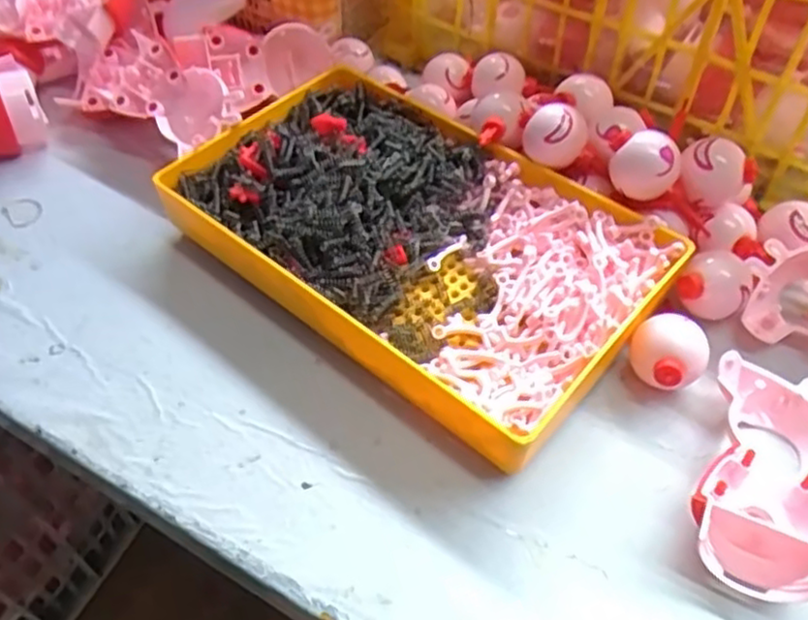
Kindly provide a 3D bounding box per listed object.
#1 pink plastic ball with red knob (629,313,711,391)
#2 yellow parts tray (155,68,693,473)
[{"bbox_3d":[0.122,0.025,0.327,0.033,0.035,0.031,-1,51,1],"label":"pink plastic ball with red knob"},{"bbox_3d":[0.002,-0.041,0.370,0.245,0.050,0.147,35,60,26],"label":"yellow parts tray"}]

